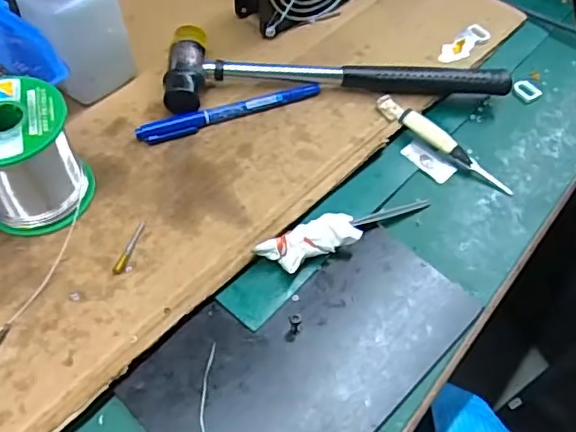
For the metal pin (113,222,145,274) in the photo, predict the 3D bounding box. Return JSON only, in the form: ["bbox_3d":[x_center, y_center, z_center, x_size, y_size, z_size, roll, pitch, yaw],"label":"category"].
[{"bbox_3d":[-0.097,0.019,0.356,0.007,0.004,0.040,14,55,7],"label":"metal pin"}]

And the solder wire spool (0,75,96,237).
[{"bbox_3d":[-0.162,-0.037,0.351,0.065,0.071,0.063,1,55,-2],"label":"solder wire spool"}]

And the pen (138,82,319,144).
[{"bbox_3d":[-0.042,-0.078,0.426,0.139,0.009,0.012,-19,58,-15],"label":"pen"}]

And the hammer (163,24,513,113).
[{"bbox_3d":[0.036,-0.117,0.446,0.256,0.027,0.073,-4,55,-6],"label":"hammer"}]

